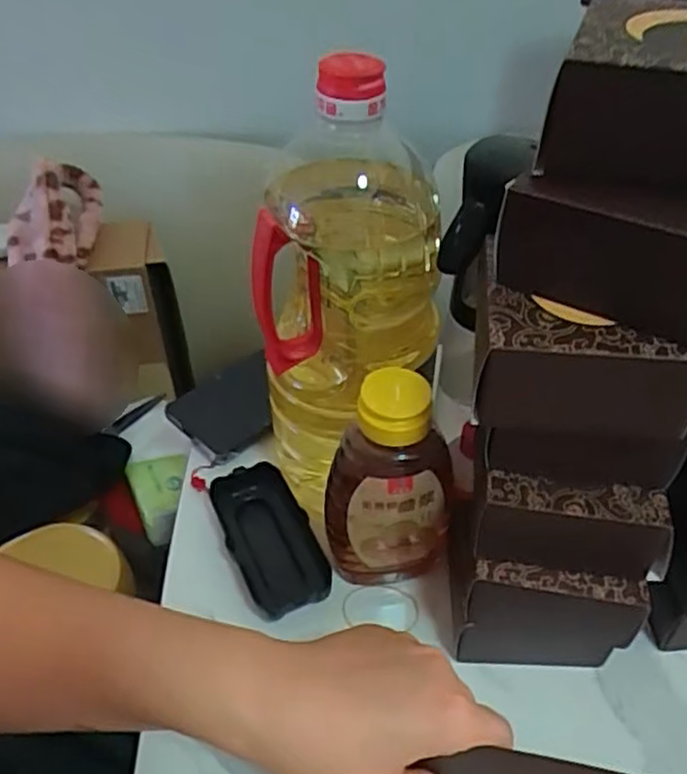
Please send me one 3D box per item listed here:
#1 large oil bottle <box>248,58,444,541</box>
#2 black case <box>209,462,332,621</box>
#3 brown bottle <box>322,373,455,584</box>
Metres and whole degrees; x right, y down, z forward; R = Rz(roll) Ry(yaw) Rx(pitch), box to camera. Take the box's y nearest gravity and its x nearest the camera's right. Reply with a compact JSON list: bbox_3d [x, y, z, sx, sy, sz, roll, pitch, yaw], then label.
[{"bbox_3d":[0.004,-0.047,0.437,0.104,0.281,0.115,9,45,10],"label":"large oil bottle"},{"bbox_3d":[-0.051,0.102,0.482,0.053,0.027,0.107,-22,48,-20],"label":"black case"},{"bbox_3d":[0.025,0.061,0.427,0.071,0.146,0.047,-8,45,-7],"label":"brown bottle"}]

